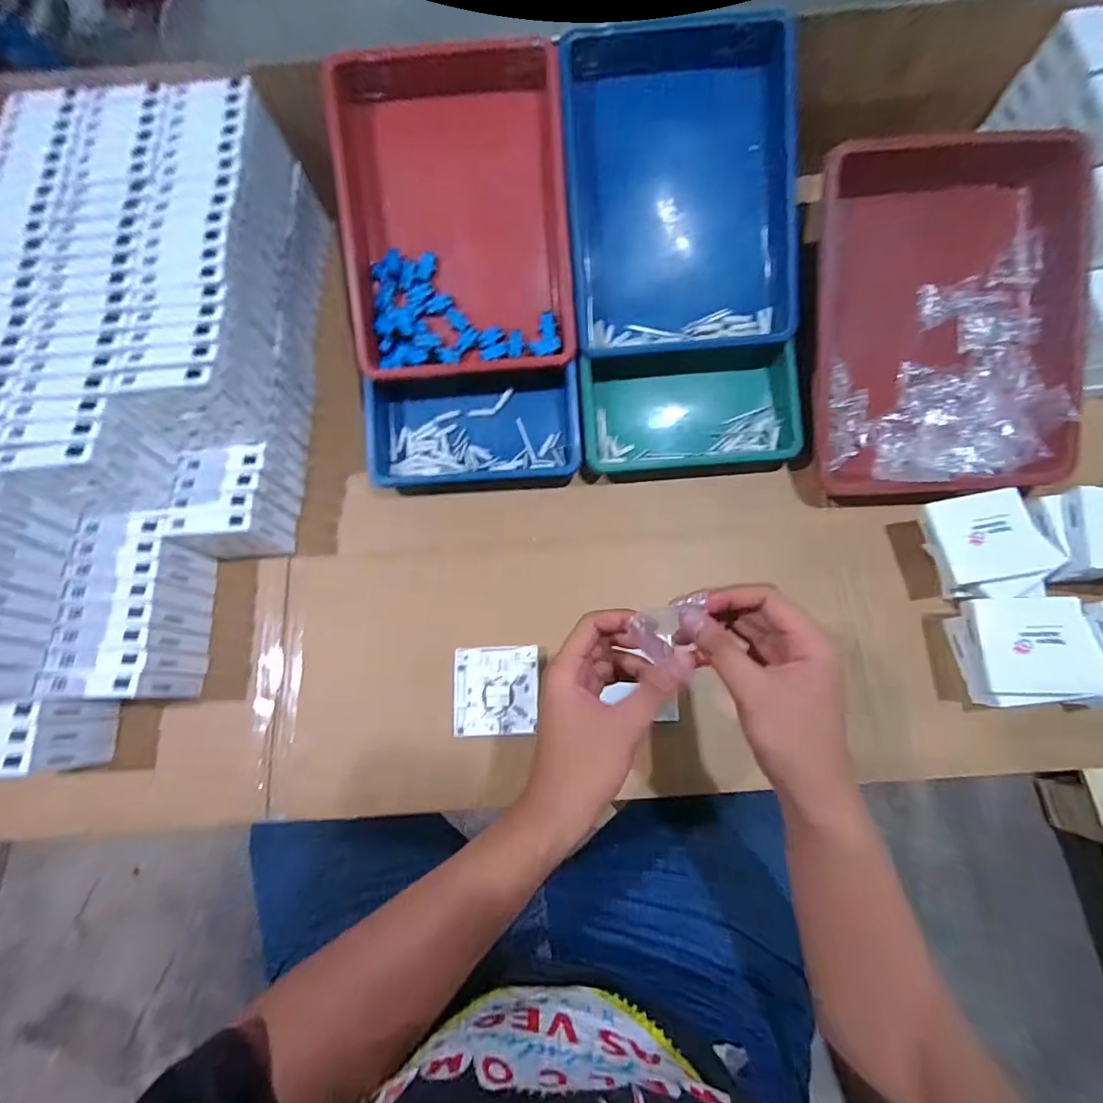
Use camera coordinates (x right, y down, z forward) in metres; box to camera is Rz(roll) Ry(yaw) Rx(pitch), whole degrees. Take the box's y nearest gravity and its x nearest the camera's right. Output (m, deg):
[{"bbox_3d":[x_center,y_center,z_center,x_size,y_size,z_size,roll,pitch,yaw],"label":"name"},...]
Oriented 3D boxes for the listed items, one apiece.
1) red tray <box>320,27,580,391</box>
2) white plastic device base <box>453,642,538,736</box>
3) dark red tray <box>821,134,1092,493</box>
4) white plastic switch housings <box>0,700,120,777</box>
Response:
[{"bbox_3d":[-0.105,-0.361,0.534,0.240,0.047,0.321,-4,100,1],"label":"red tray"},{"bbox_3d":[-0.057,0.144,0.507,0.085,0.010,0.088,-1,75,1],"label":"white plastic device base"},{"bbox_3d":[0.413,-0.249,0.520,0.256,0.082,0.371,-4,94,4],"label":"dark red tray"},{"bbox_3d":[-0.492,0.177,0.470,0.089,0.094,0.065,-2,75,1],"label":"white plastic switch housings"}]

